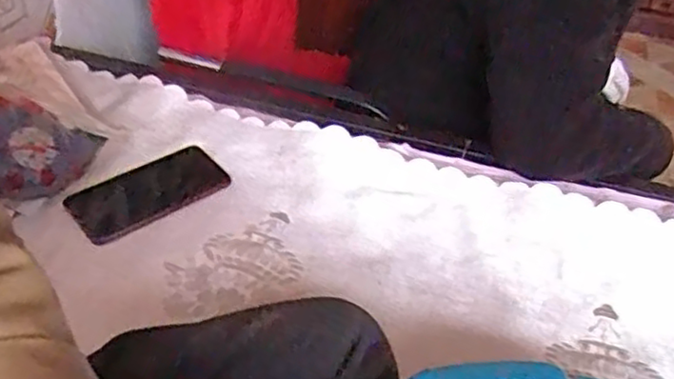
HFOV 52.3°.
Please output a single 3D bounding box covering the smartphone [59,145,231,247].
[{"bbox_3d":[-0.199,0.001,0.738,0.083,0.017,0.174,31,44,28],"label":"smartphone"}]

